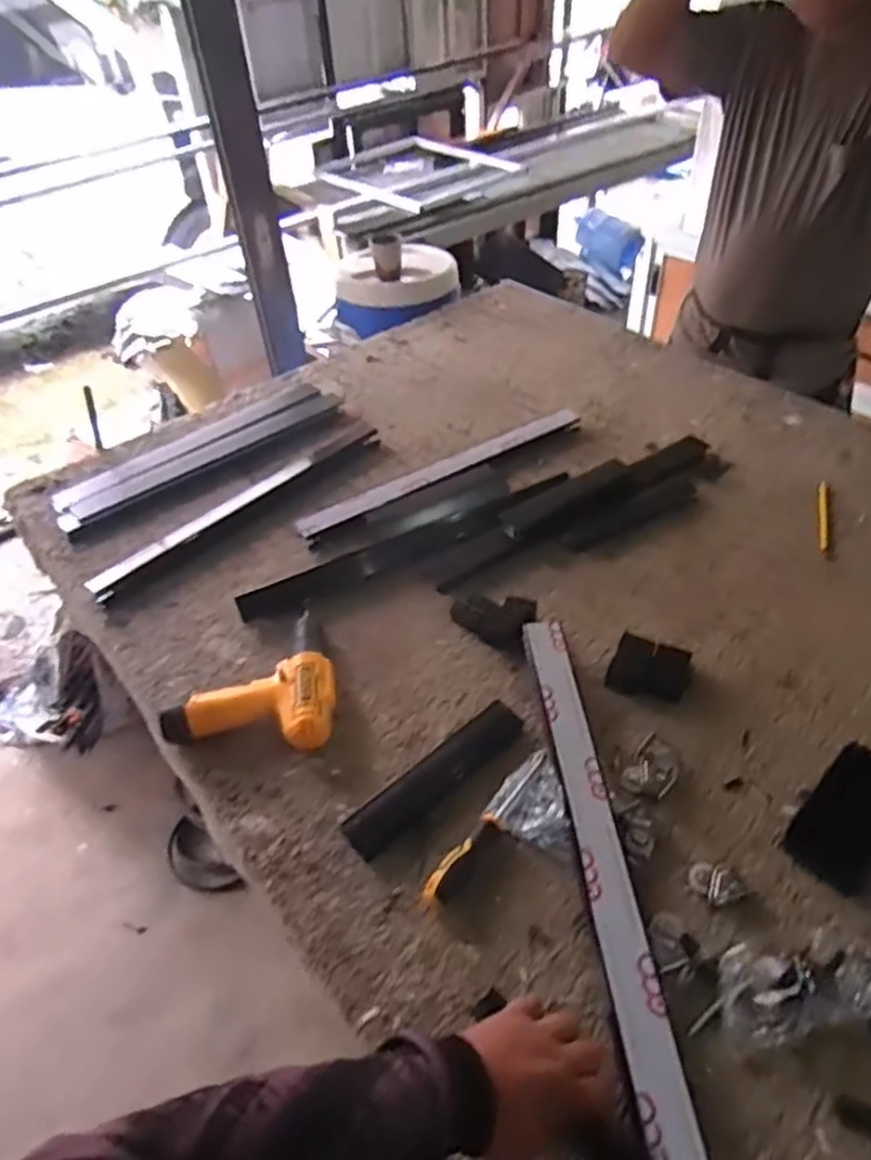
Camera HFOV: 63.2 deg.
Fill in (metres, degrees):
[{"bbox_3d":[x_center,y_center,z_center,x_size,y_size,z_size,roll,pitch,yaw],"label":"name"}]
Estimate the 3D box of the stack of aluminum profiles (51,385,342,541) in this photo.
[{"bbox_3d":[-0.435,-0.244,1.311,0.555,0.023,0.142,-35,51,-28],"label":"stack of aluminum profiles"}]

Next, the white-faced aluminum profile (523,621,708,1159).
[{"bbox_3d":[0.162,0.252,0.714,0.053,0.029,0.535,-6,46,-1],"label":"white-faced aluminum profile"}]

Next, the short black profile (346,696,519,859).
[{"bbox_3d":[0.000,0.217,0.795,0.232,0.015,0.053,-33,50,-26],"label":"short black profile"}]

